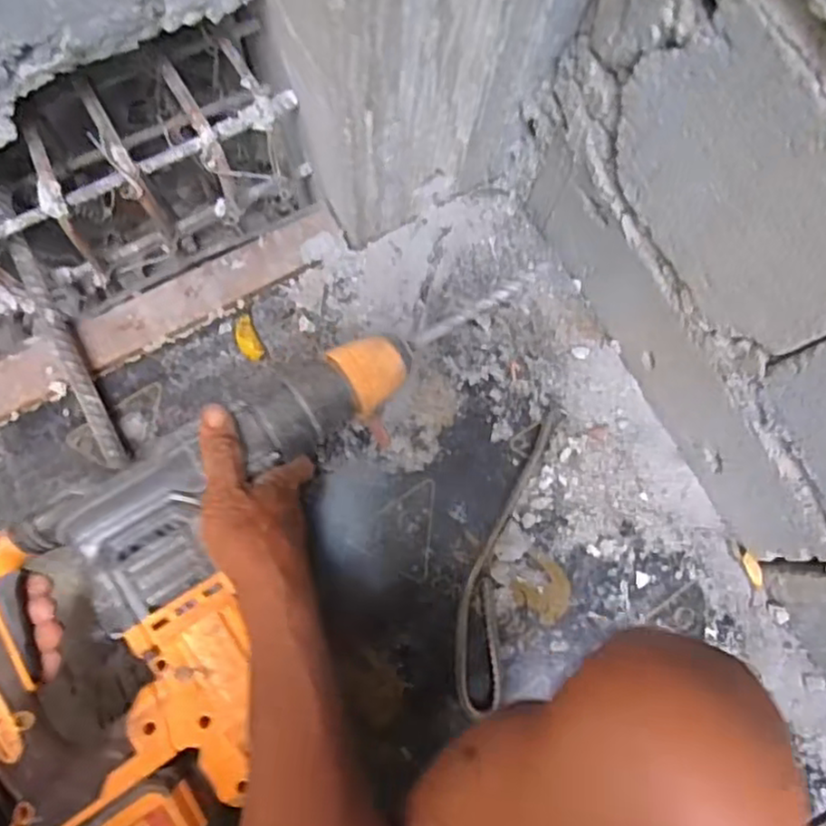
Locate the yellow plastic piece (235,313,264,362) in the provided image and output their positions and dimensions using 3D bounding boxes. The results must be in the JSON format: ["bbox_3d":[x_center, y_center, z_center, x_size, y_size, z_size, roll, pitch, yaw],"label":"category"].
[{"bbox_3d":[-0.153,-0.069,0.641,0.020,0.005,0.046,-27,86,-7],"label":"yellow plastic piece"}]

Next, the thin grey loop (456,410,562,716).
[{"bbox_3d":[0.079,0.125,0.617,0.050,0.014,0.269,15,82,-3],"label":"thin grey loop"}]

